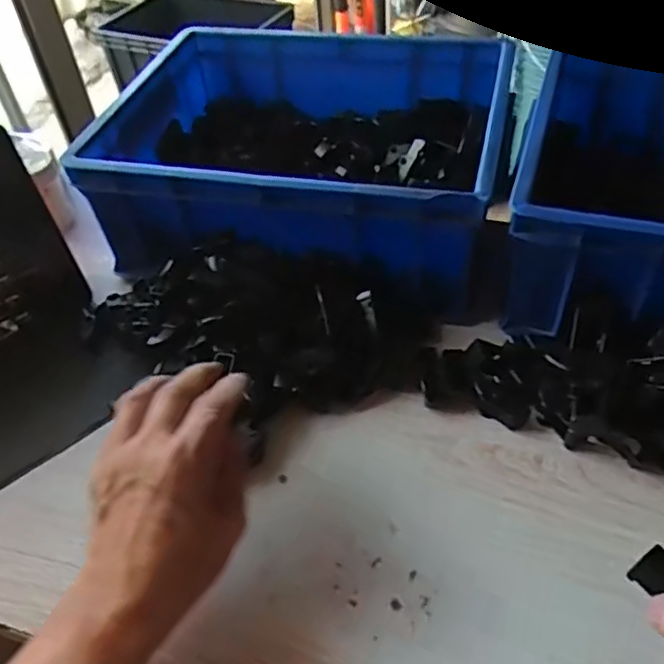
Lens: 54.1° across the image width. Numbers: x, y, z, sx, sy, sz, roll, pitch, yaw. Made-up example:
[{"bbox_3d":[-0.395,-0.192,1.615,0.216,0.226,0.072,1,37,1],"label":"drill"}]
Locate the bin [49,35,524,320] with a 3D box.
[{"bbox_3d":[-0.019,-0.158,0.600,0.342,0.117,0.273,12,48,15],"label":"bin"}]

